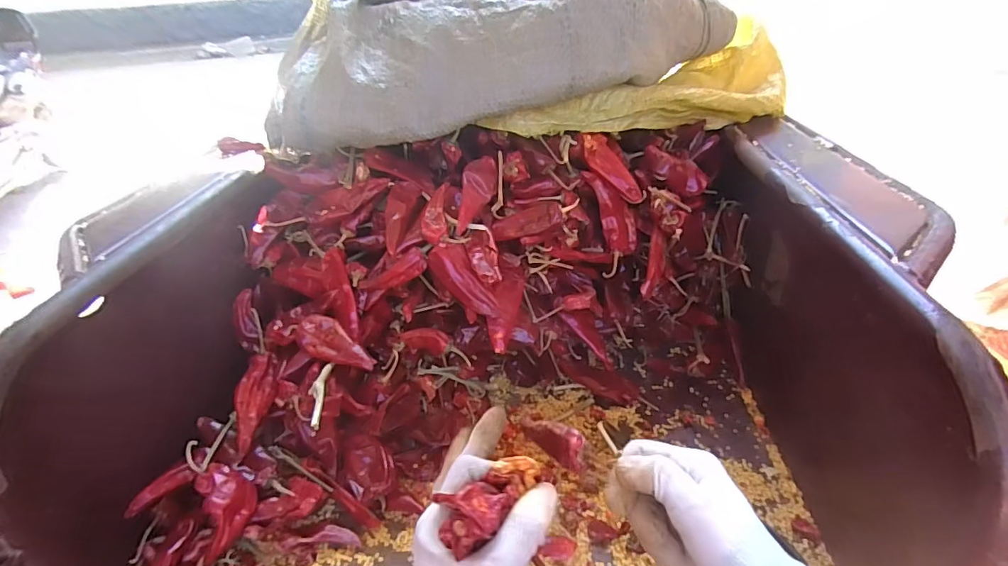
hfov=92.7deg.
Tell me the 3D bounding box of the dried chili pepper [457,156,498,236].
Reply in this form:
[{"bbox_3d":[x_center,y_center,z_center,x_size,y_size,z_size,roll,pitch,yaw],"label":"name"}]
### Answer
[{"bbox_3d":[-0.028,-0.088,0.460,0.027,0.027,0.098,7,53,15],"label":"dried chili pepper"}]

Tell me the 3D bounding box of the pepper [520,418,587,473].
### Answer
[{"bbox_3d":[0.037,0.120,0.366,0.020,0.020,0.066,-26,19,-30],"label":"pepper"}]

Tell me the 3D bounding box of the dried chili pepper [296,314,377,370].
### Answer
[{"bbox_3d":[-0.156,0.057,0.443,0.084,0.017,0.034,27,42,16],"label":"dried chili pepper"}]

